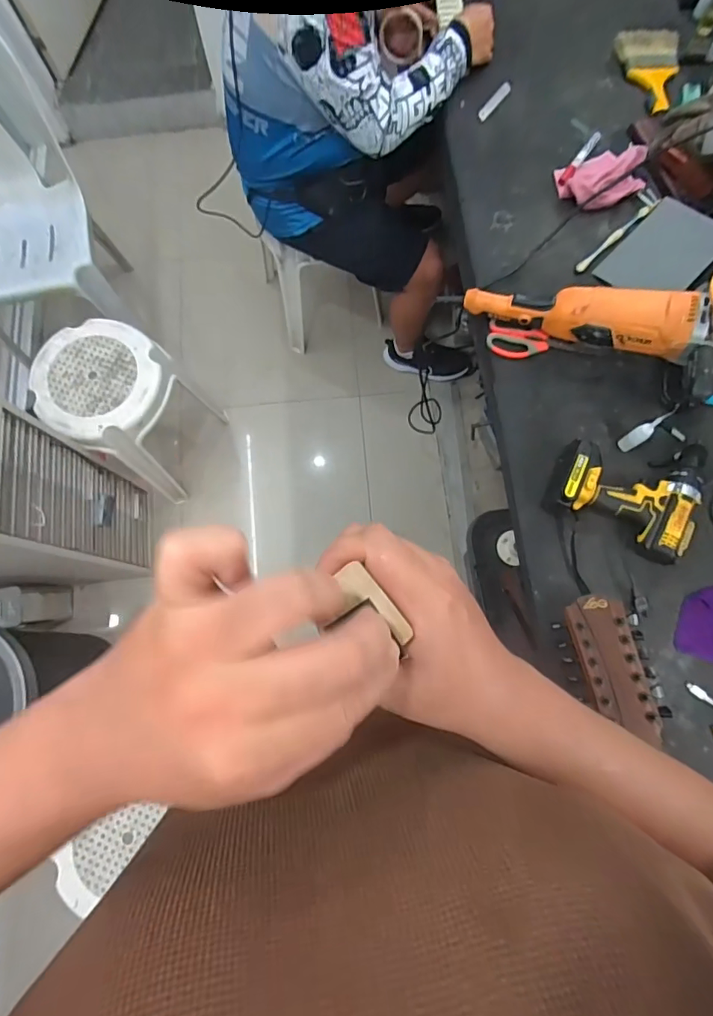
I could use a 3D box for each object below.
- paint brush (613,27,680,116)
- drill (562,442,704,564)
[{"bbox_3d":[0.574,-0.860,0.954,0.109,0.022,0.219,2,78,16],"label":"paint brush"},{"bbox_3d":[0.418,-0.043,0.736,0.202,0.061,0.199,22,77,6],"label":"drill"}]

